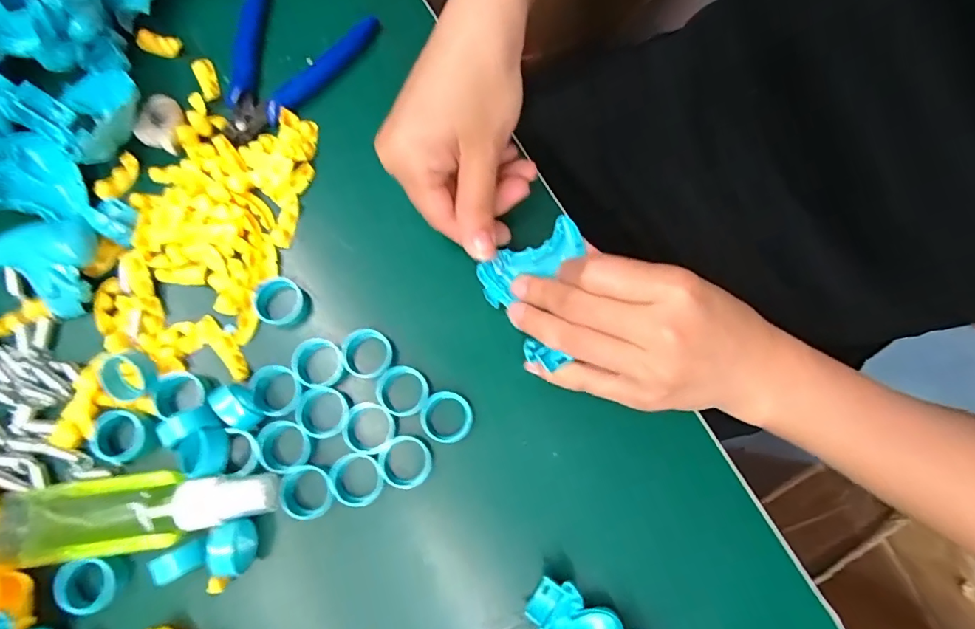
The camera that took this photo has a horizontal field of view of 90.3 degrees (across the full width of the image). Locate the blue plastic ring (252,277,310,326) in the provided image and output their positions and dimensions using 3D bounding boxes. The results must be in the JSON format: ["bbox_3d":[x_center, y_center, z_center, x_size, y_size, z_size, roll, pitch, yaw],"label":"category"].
[{"bbox_3d":[-0.113,-0.006,0.267,0.027,0.011,0.026,0,80,-1],"label":"blue plastic ring"}]

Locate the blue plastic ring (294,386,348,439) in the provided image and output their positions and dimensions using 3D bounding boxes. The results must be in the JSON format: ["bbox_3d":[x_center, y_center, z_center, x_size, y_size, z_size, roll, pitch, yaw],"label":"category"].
[{"bbox_3d":[-0.086,0.052,0.258,0.025,0.016,0.027,0,80,-1],"label":"blue plastic ring"}]

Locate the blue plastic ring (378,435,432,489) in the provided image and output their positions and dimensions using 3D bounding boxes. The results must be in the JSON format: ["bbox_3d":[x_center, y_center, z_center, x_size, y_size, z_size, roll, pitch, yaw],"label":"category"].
[{"bbox_3d":[-0.042,0.076,0.253,0.026,0.013,0.026,0,80,-1],"label":"blue plastic ring"}]

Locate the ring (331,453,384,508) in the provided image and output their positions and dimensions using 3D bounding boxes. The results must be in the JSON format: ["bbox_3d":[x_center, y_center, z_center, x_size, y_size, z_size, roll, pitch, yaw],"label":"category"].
[{"bbox_3d":[-0.066,0.085,0.251,0.025,0.013,0.026,0,80,-1],"label":"ring"}]

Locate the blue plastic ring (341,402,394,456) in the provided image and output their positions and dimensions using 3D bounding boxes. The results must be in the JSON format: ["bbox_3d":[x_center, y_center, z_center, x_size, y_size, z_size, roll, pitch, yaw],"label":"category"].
[{"bbox_3d":[-0.061,0.060,0.256,0.026,0.014,0.026,0,80,-1],"label":"blue plastic ring"}]

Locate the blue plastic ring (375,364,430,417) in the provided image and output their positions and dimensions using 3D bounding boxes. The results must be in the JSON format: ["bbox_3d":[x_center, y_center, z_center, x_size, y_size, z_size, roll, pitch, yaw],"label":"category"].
[{"bbox_3d":[-0.045,0.041,0.260,0.026,0.013,0.026,0,80,-1],"label":"blue plastic ring"}]

